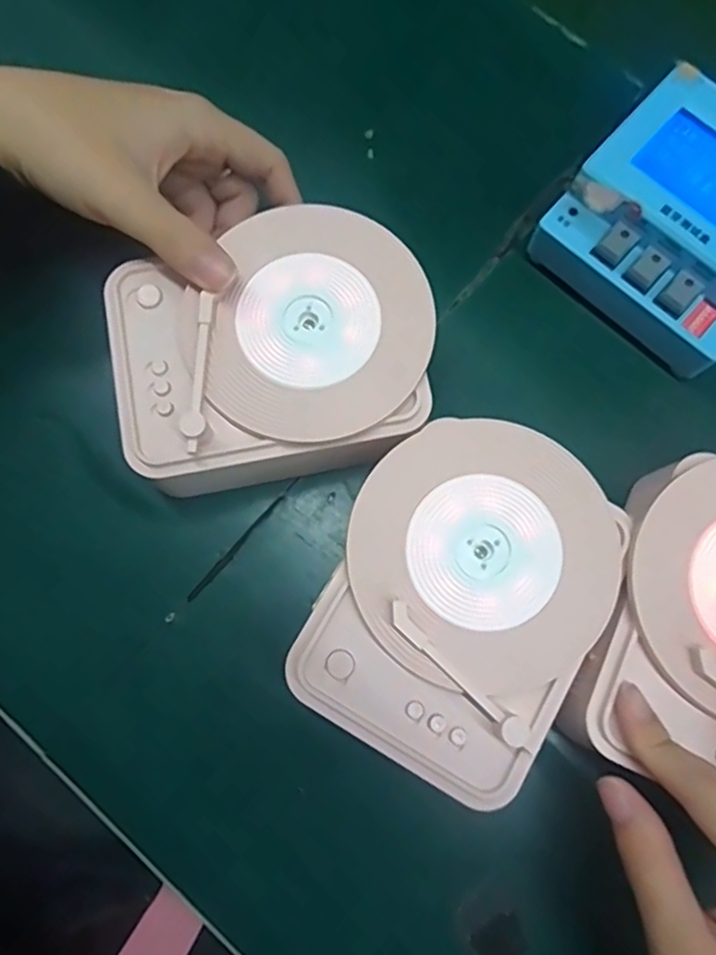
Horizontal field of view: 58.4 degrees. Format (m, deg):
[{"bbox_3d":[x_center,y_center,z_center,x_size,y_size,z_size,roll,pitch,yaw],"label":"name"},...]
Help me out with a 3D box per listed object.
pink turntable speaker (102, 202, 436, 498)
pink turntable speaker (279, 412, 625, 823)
[{"bbox_3d":[-0.035,-0.053,0.279,0.131,0.055,0.102,-11,78,-3],"label":"pink turntable speaker"},{"bbox_3d":[0.040,0.048,0.259,0.100,0.056,0.128,31,79,6],"label":"pink turntable speaker"}]

